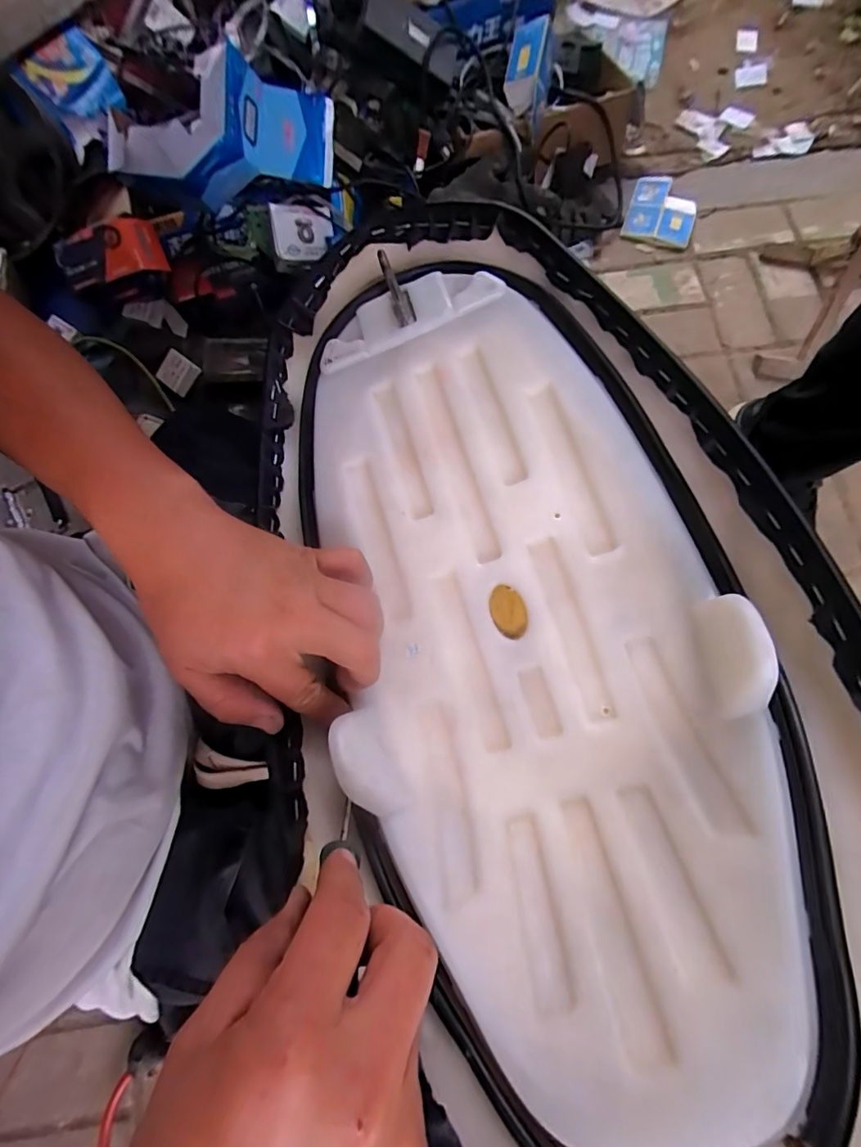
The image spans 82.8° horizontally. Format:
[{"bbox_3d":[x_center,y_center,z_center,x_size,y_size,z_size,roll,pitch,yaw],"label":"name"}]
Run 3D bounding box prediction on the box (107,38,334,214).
[{"bbox_3d":[-0.327,-0.679,0.767,0.324,0.118,0.197,2,77,1],"label":"box"}]

